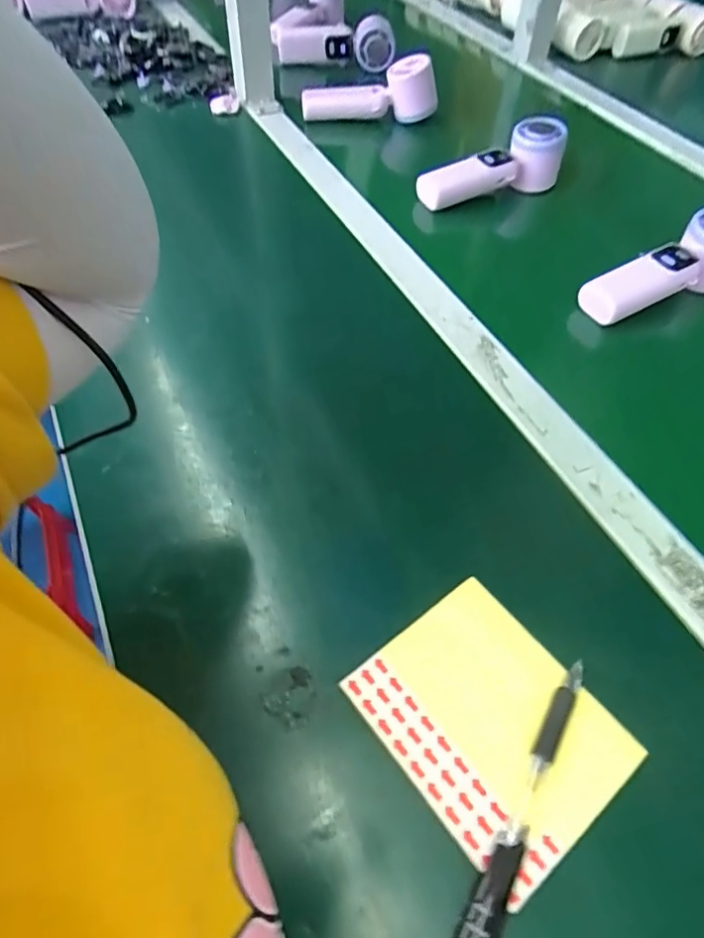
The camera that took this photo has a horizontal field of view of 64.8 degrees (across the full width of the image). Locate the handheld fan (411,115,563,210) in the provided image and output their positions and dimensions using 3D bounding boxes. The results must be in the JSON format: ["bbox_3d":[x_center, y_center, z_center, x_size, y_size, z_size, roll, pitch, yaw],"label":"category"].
[{"bbox_3d":[0.148,-0.313,0.585,0.160,0.068,0.042,-21,57,-3],"label":"handheld fan"}]

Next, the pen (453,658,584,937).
[{"bbox_3d":[0.084,0.150,0.260,0.016,0.012,0.142,27,57,16],"label":"pen"}]

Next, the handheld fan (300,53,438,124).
[{"bbox_3d":[0.024,-0.471,0.675,0.163,0.069,0.055,2,54,-2],"label":"handheld fan"}]

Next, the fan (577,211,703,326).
[{"bbox_3d":[0.275,-0.173,0.492,0.159,0.058,0.048,-26,58,-7],"label":"fan"}]

